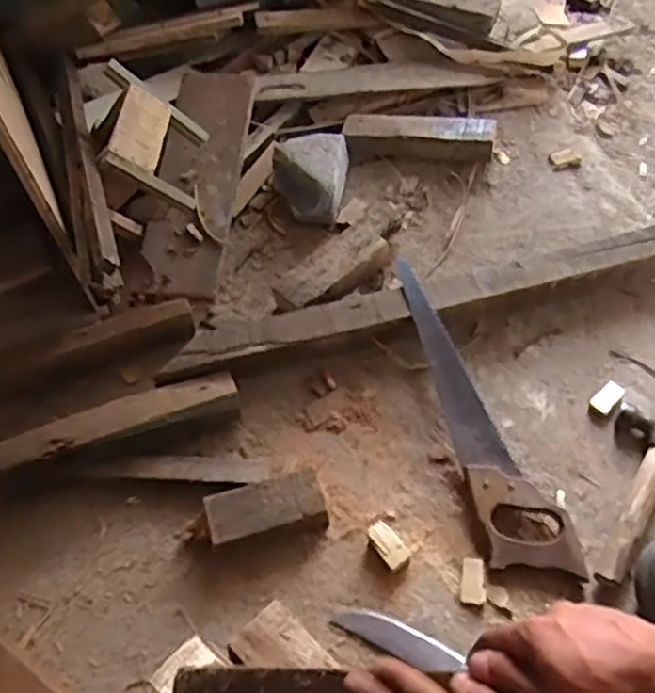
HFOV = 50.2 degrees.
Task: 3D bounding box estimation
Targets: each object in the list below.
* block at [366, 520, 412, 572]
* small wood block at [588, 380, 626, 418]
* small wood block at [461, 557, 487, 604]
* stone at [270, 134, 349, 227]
[{"bbox_3d":[0.066,0.216,0.764,0.029,0.029,0.048,-35,60,-18],"label":"block"},{"bbox_3d":[0.341,0.062,0.853,0.027,0.015,0.050,38,66,26],"label":"small wood block"},{"bbox_3d":[0.156,0.248,0.742,0.025,0.011,0.047,6,56,9],"label":"small wood block"},{"bbox_3d":[-0.024,-0.254,1.052,0.115,0.075,0.126,-6,55,1],"label":"stone"}]

